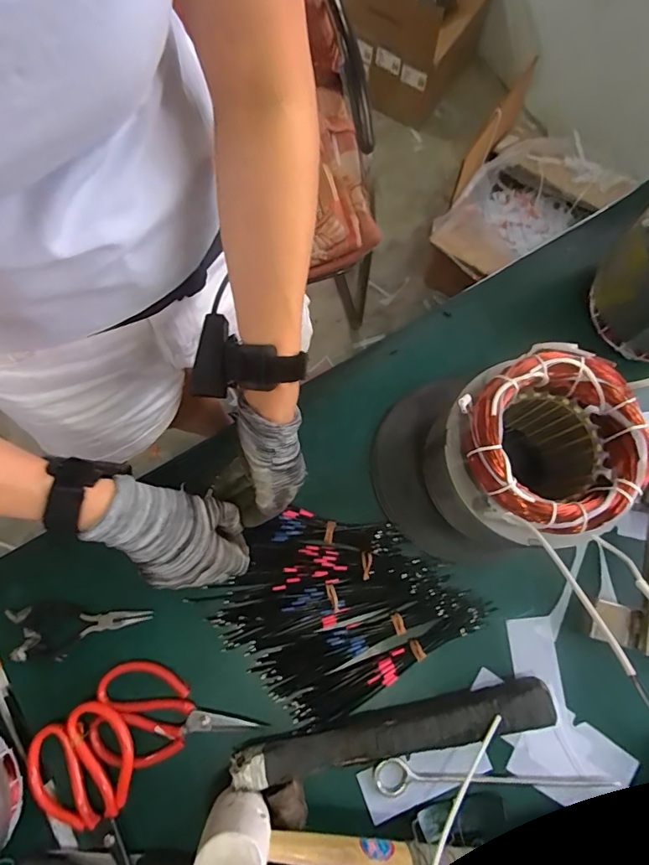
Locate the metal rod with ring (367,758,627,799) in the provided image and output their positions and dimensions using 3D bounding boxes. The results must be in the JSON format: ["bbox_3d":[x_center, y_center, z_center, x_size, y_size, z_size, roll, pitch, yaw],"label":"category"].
[{"bbox_3d":[0.159,0.319,0.432,0.225,0.008,0.028,1,76,-1],"label":"metal rod with ring"}]

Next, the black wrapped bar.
[{"bbox_3d":[0.064,0.275,0.429,0.290,0.025,0.035,-10,77,-4],"label":"black wrapped bar"}]

